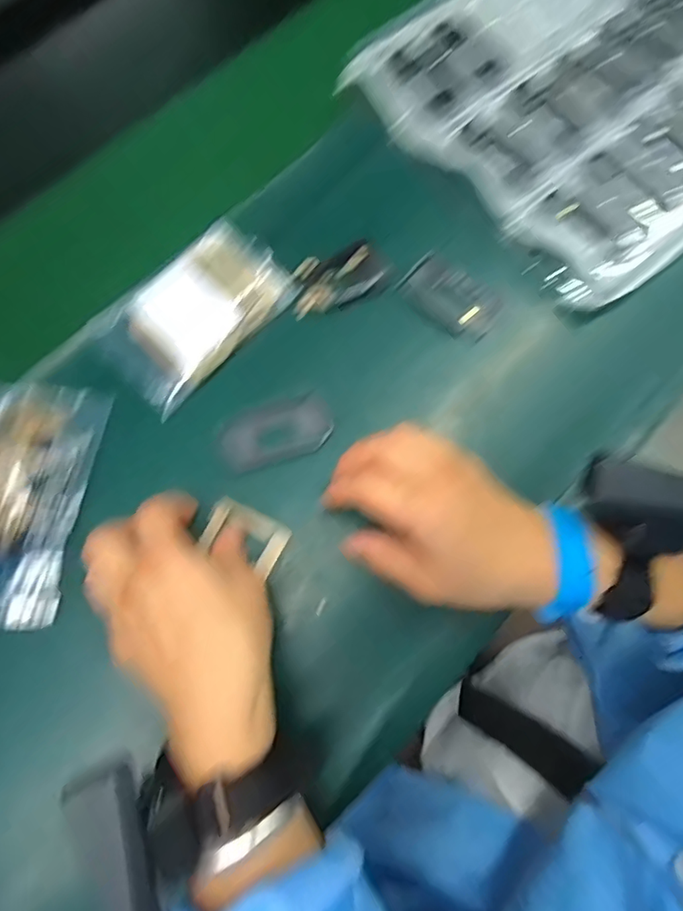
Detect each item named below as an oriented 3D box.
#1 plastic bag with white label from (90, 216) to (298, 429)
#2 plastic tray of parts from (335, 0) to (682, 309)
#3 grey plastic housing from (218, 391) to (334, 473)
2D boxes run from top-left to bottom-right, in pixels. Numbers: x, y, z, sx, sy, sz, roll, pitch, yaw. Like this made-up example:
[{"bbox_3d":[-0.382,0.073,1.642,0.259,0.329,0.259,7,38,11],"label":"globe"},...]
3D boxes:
[{"bbox_3d":[-0.104,-0.104,0.376,0.136,0.024,0.086,-42,76,-14],"label":"plastic bag with white label"},{"bbox_3d":[0.281,-0.375,0.465,0.510,0.025,0.307,-42,78,-12],"label":"plastic tray of parts"},{"bbox_3d":[-0.045,-0.017,0.365,0.078,0.011,0.041,-20,72,-7],"label":"grey plastic housing"}]

